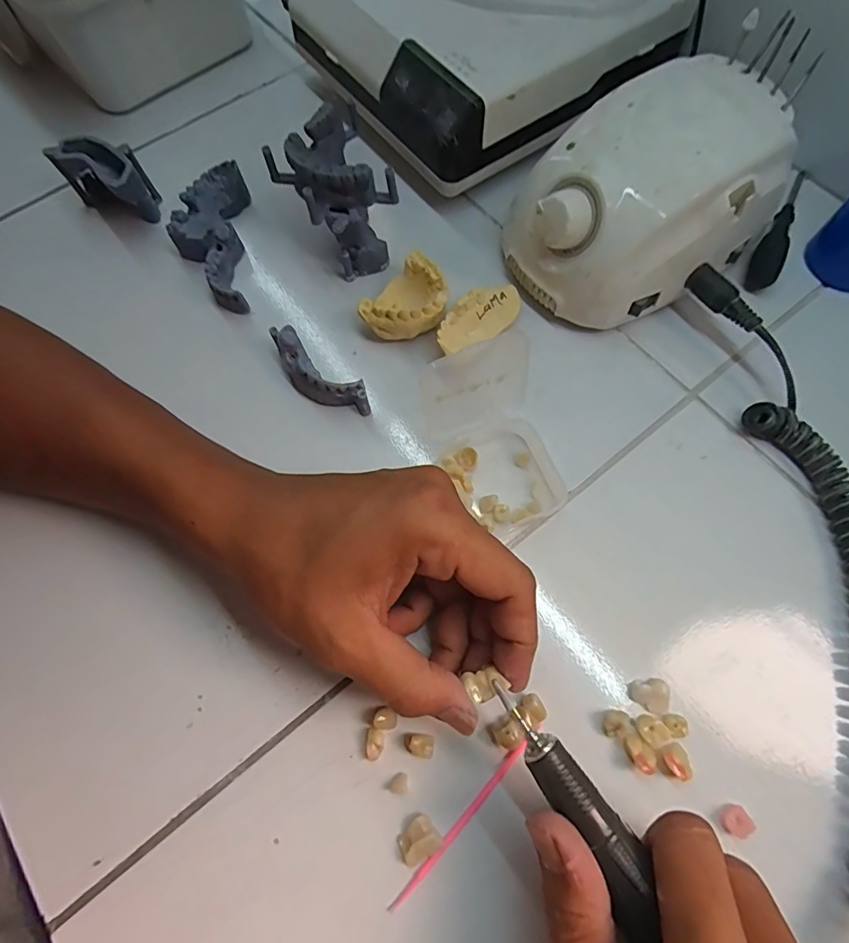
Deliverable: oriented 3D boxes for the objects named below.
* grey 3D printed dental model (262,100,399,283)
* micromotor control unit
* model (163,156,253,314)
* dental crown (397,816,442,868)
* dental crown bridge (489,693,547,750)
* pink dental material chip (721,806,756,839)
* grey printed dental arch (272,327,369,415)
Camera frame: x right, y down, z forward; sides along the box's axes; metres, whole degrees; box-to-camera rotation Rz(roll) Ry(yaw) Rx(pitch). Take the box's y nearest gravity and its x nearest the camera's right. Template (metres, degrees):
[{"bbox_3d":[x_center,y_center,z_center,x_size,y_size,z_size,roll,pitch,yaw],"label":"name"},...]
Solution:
[{"bbox_3d":[-0.055,-0.167,0.299,0.059,0.068,0.066,-24,71,-7],"label":"grey 3D printed dental model"},{"bbox_3d":[0.122,-0.152,0.279,0.133,0.085,0.094,-27,71,-8],"label":"micromotor control unit"},{"bbox_3d":[-0.139,-0.150,0.318,0.043,0.029,0.100,-7,70,-1],"label":"model"},{"bbox_3d":[-0.002,0.160,0.209,0.018,0.007,0.015,-36,73,-11],"label":"dental crown"},{"bbox_3d":[0.044,0.115,0.223,0.027,0.008,0.013,-37,73,-11],"label":"dental crown bridge"},{"bbox_3d":[0.135,0.151,0.209,0.012,0.006,0.010,-33,72,-10],"label":"pink dental material chip"},{"bbox_3d":[-0.062,-0.055,0.284,0.069,0.022,0.022,38,75,14],"label":"grey printed dental arch"}]

